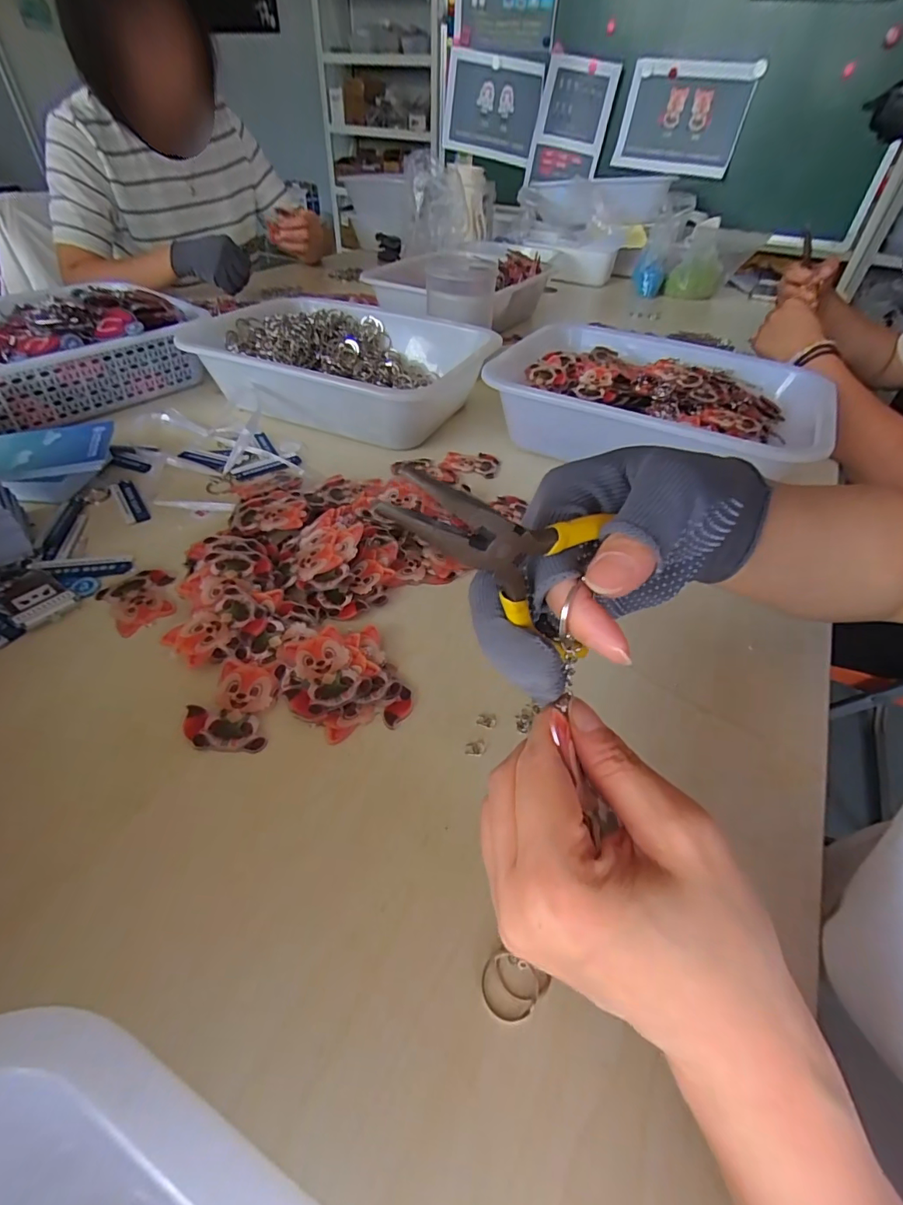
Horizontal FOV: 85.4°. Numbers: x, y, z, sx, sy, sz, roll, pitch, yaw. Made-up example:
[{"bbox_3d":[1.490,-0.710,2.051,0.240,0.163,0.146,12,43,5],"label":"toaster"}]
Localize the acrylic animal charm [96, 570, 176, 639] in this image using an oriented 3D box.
[{"bbox_3d":[-0.236,-0.003,0.373,0.061,0.004,0.049,36,52,28],"label":"acrylic animal charm"}]

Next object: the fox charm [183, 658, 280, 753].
[{"bbox_3d":[-0.134,0.062,0.302,0.048,0.004,0.059,5,53,-6],"label":"fox charm"}]

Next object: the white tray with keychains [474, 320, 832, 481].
[{"bbox_3d":[0.216,-0.215,0.551,0.326,0.089,0.239,24,48,19],"label":"white tray with keychains"}]

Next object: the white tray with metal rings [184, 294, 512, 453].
[{"bbox_3d":[-0.132,-0.292,0.611,0.348,0.079,0.241,21,47,16],"label":"white tray with metal rings"}]

